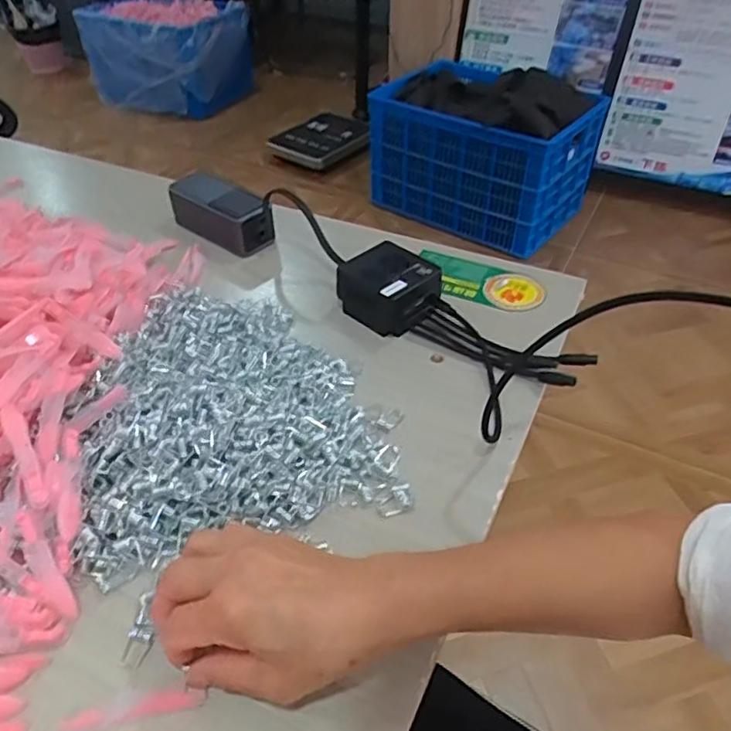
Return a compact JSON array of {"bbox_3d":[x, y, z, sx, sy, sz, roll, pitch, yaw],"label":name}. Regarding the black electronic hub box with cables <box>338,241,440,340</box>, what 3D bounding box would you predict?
[{"bbox_3d":[0.024,-0.075,0.600,0.072,0.051,0.087,-33,52,-31],"label":"black electronic hub box with cables"}]

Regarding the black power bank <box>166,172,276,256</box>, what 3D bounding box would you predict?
[{"bbox_3d":[-0.165,-0.175,0.704,0.130,0.058,0.052,32,51,30],"label":"black power bank"}]

